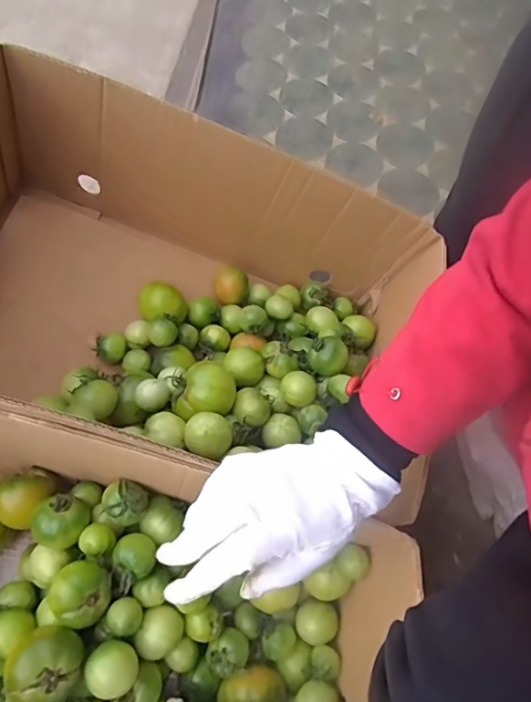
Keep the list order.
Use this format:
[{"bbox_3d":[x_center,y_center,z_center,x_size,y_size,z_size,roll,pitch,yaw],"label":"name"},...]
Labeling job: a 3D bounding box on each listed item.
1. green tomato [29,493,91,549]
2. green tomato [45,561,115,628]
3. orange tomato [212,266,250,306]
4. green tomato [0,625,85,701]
[{"bbox_3d":[-0.185,0.155,0.463,0.049,0.034,0.043,-21,64,-13],"label":"green tomato"},{"bbox_3d":[-0.157,0.208,0.438,0.043,0.038,0.048,33,65,14],"label":"green tomato"},{"bbox_3d":[-0.045,-0.085,0.670,0.042,0.038,0.035,28,64,12],"label":"orange tomato"},{"bbox_3d":[-0.180,0.258,0.416,0.055,0.042,0.060,23,63,10],"label":"green tomato"}]

